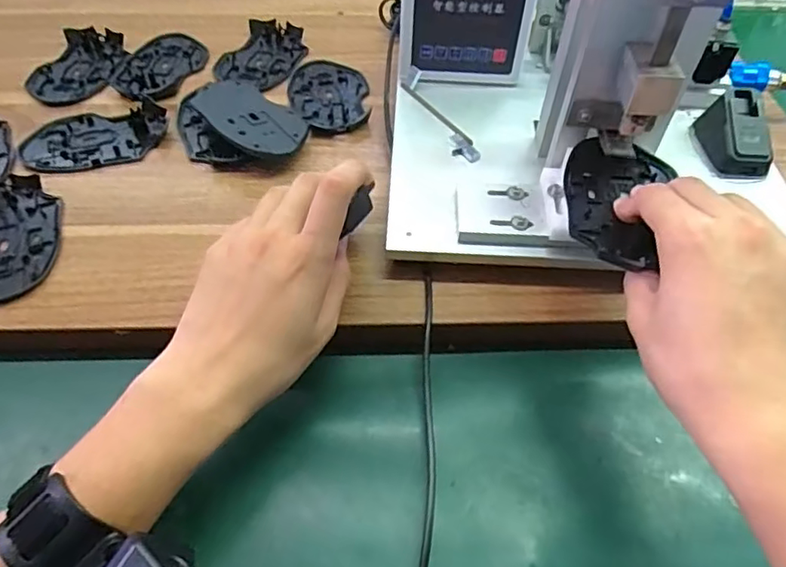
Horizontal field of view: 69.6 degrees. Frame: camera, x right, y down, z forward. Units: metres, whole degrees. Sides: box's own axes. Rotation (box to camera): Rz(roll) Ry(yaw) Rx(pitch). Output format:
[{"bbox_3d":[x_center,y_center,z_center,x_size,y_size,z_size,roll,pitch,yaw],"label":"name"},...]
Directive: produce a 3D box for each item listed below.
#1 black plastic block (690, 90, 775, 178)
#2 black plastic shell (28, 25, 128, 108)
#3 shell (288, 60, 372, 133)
[{"bbox_3d":[0.266,-0.118,0.437,0.040,0.037,0.061,-2,52,-3],"label":"black plastic block"},{"bbox_3d":[-0.302,-0.212,0.546,0.071,0.014,0.113,10,53,4],"label":"black plastic shell"},{"bbox_3d":[-0.060,-0.181,0.531,0.071,0.010,0.118,-7,53,-9],"label":"shell"}]

